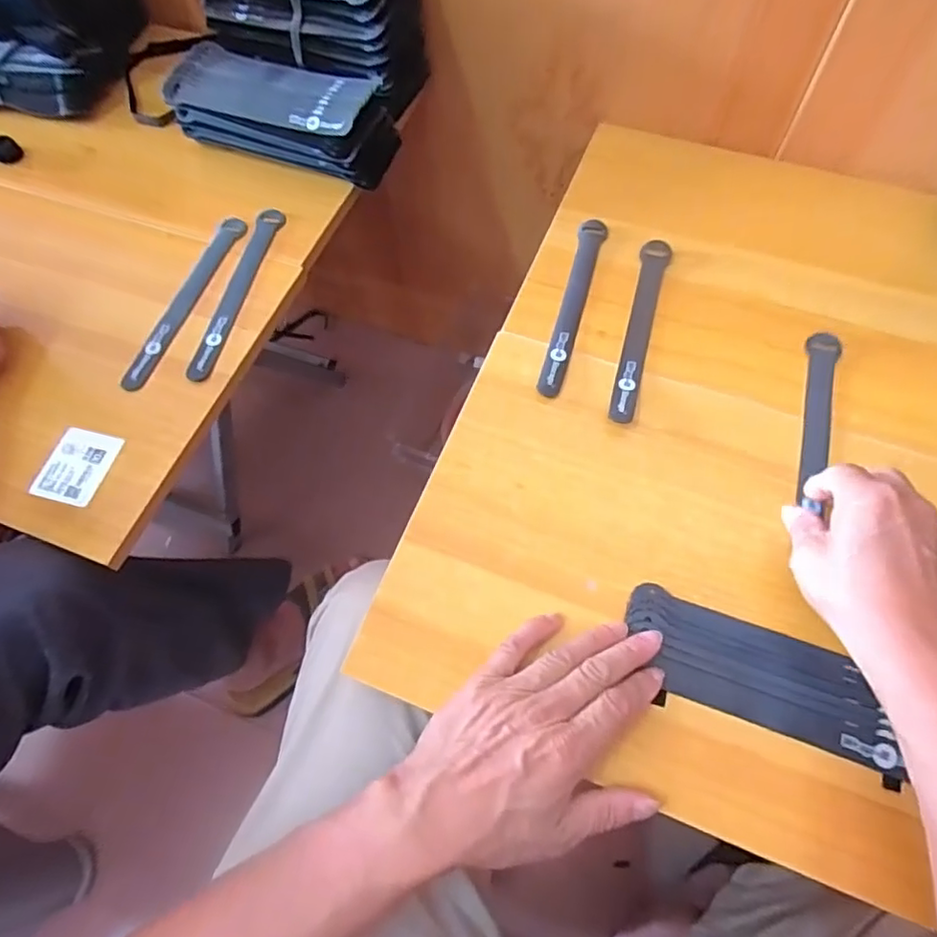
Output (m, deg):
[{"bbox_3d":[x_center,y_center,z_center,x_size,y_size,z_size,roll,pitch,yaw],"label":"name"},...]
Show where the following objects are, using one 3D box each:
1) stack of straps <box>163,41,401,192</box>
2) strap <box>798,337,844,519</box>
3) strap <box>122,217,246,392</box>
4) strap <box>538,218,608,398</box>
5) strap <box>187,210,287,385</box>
[{"bbox_3d":[-0.185,-0.355,0.597,0.216,0.058,0.095,19,67,11],"label":"stack of straps"},{"bbox_3d":[0.267,-0.039,0.455,0.024,0.009,0.159,16,66,9],"label":"strap"},{"bbox_3d":[-0.250,-0.156,0.531,0.025,0.009,0.200,13,66,8],"label":"strap"},{"bbox_3d":[0.092,-0.144,0.515,0.023,0.006,0.195,15,64,4],"label":"strap"},{"bbox_3d":[-0.206,-0.161,0.534,0.026,0.008,0.201,11,65,0],"label":"strap"}]

